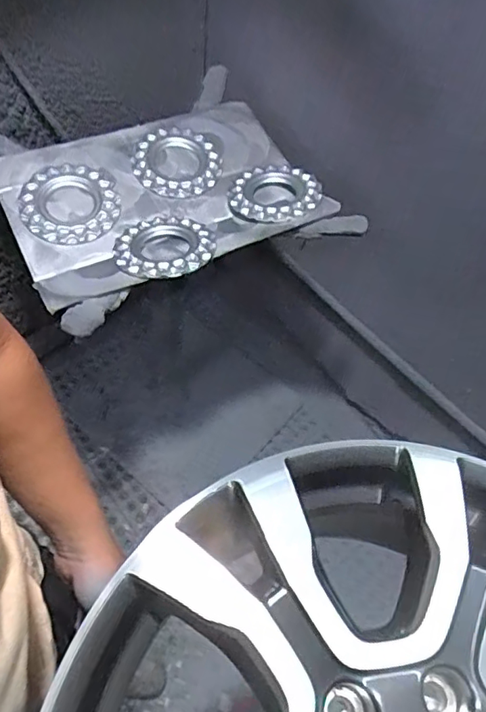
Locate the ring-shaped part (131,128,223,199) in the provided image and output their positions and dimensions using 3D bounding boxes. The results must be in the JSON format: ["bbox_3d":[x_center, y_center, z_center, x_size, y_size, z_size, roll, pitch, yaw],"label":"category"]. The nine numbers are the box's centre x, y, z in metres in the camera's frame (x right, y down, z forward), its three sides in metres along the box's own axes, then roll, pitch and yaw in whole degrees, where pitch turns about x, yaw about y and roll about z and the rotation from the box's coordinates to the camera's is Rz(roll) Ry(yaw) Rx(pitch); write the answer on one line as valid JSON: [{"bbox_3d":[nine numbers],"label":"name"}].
[{"bbox_3d":[-0.121,-0.365,0.996,0.162,0.017,0.161,4,64,-8],"label":"ring-shaped part"}]

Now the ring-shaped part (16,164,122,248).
[{"bbox_3d":[-0.299,-0.263,0.914,0.162,0.017,0.167,4,65,-8],"label":"ring-shaped part"}]

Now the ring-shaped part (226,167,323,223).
[{"bbox_3d":[0.057,-0.296,0.961,0.156,0.027,0.163,-2,53,2],"label":"ring-shaped part"}]

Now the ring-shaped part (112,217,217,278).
[{"bbox_3d":[-0.127,-0.184,0.870,0.161,0.029,0.162,-2,53,2],"label":"ring-shaped part"}]

